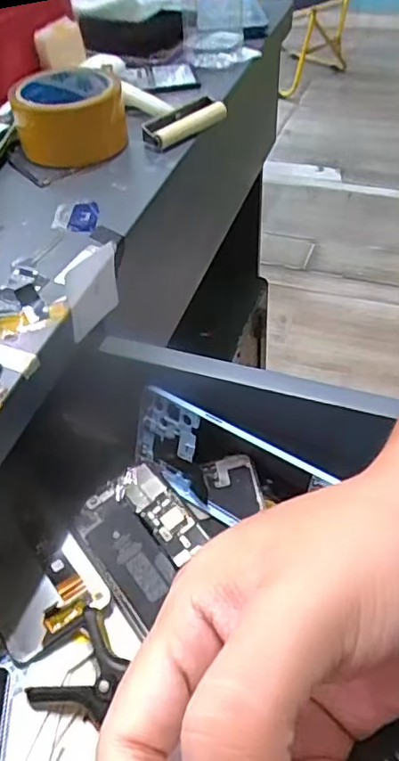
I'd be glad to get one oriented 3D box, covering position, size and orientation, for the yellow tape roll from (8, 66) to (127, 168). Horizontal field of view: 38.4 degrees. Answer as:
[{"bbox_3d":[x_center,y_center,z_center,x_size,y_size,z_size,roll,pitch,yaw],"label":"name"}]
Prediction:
[{"bbox_3d":[-0.117,-0.243,0.523,0.095,0.050,0.095,-6,46,-2],"label":"yellow tape roll"}]

